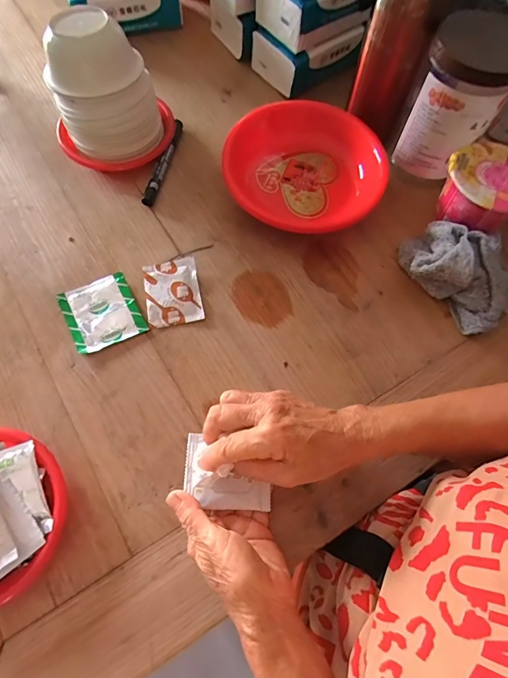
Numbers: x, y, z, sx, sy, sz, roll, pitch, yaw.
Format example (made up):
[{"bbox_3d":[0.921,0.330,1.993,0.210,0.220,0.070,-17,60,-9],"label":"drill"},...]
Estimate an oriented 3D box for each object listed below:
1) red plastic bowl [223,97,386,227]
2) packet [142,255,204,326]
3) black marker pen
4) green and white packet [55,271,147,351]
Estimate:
[{"bbox_3d":[0.061,-0.210,0.475,0.191,0.062,0.176,0,69,0],"label":"red plastic bowl"},{"bbox_3d":[-0.091,-0.053,0.434,0.059,0.010,0.078,-11,70,-5],"label":"packet"},{"bbox_3d":[-0.113,-0.226,0.496,0.013,0.015,0.137,14,70,5],"label":"black marker pen"},{"bbox_3d":[-0.164,-0.029,0.422,0.074,0.005,0.079,-26,72,-10],"label":"green and white packet"}]

